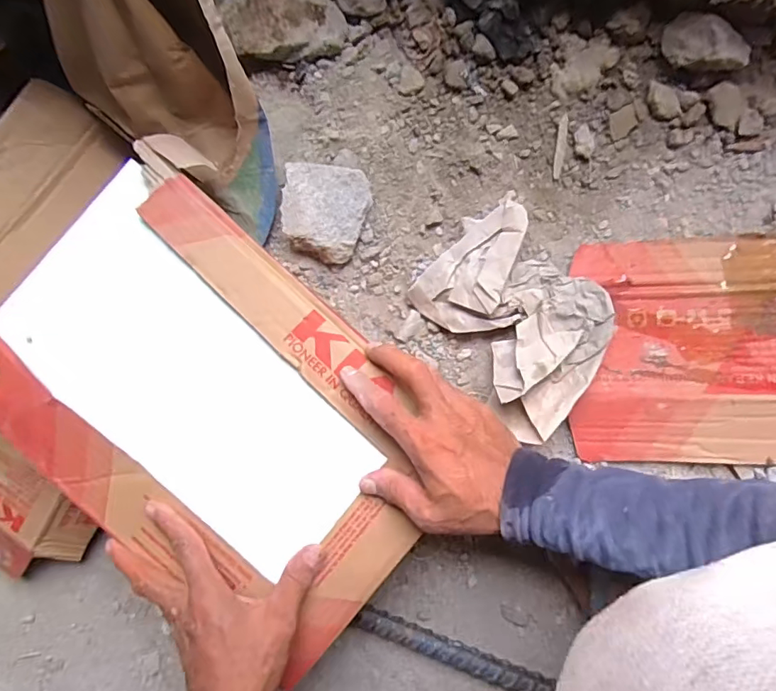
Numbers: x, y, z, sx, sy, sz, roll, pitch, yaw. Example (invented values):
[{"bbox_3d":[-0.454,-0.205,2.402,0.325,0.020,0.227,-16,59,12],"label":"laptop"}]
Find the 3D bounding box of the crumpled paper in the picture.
[{"bbox_3d":[0.119,-0.027,0.460,0.134,0.044,0.182,-41,84,6],"label":"crumpled paper"}]

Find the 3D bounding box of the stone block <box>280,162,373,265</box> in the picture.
[{"bbox_3d":[-0.066,-0.138,0.507,0.086,0.038,0.093,22,92,8],"label":"stone block"}]

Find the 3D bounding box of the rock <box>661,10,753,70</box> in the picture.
[{"bbox_3d":[0.284,-0.267,0.450,0.073,0.024,0.045,25,93,8],"label":"rock"}]

